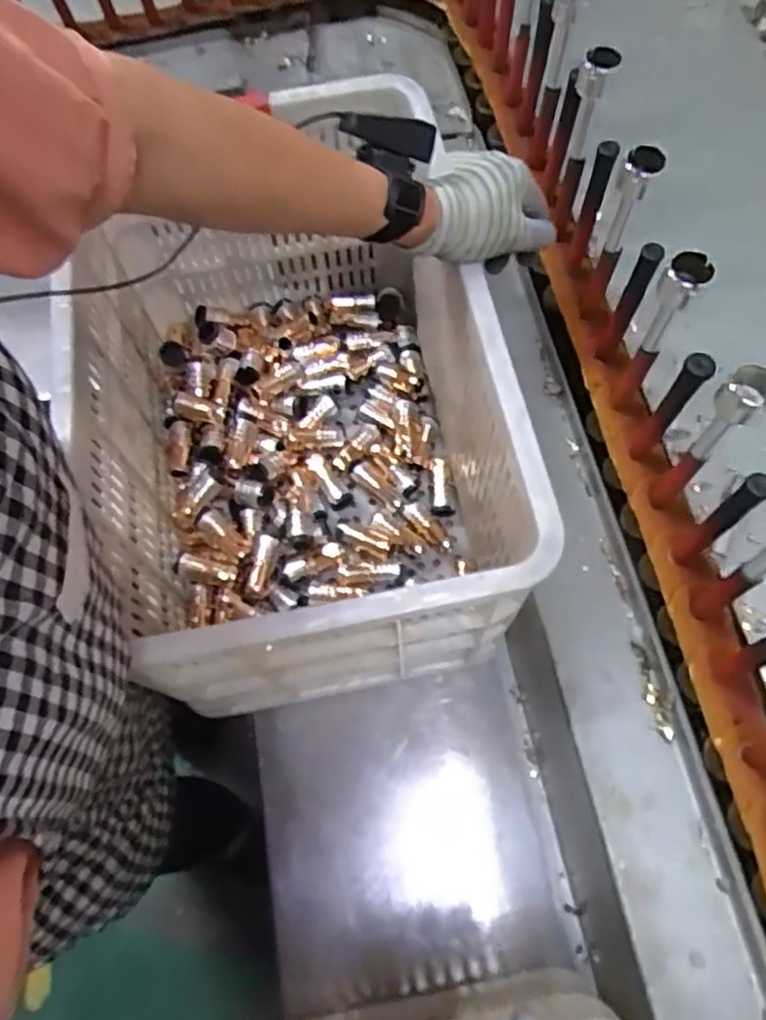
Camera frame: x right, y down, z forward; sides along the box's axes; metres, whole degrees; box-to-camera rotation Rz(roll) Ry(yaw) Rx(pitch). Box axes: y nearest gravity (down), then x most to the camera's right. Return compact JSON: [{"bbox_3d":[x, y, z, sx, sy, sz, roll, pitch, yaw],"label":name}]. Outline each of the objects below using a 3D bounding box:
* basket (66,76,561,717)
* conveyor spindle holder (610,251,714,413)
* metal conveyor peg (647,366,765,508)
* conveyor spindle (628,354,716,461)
[{"bbox_3d":[-0.076,-0.104,0.685,0.351,0.308,0.513,-11,70,-3],"label":"basket"},{"bbox_3d":[0.215,-0.133,0.557,0.030,0.192,0.044,32,73,12],"label":"conveyor spindle holder"},{"bbox_3d":[0.236,-0.045,0.522,0.029,0.197,0.038,42,76,15],"label":"metal conveyor peg"},{"bbox_3d":[0.231,-0.082,0.557,0.020,0.149,0.021,37,74,13],"label":"conveyor spindle"}]

